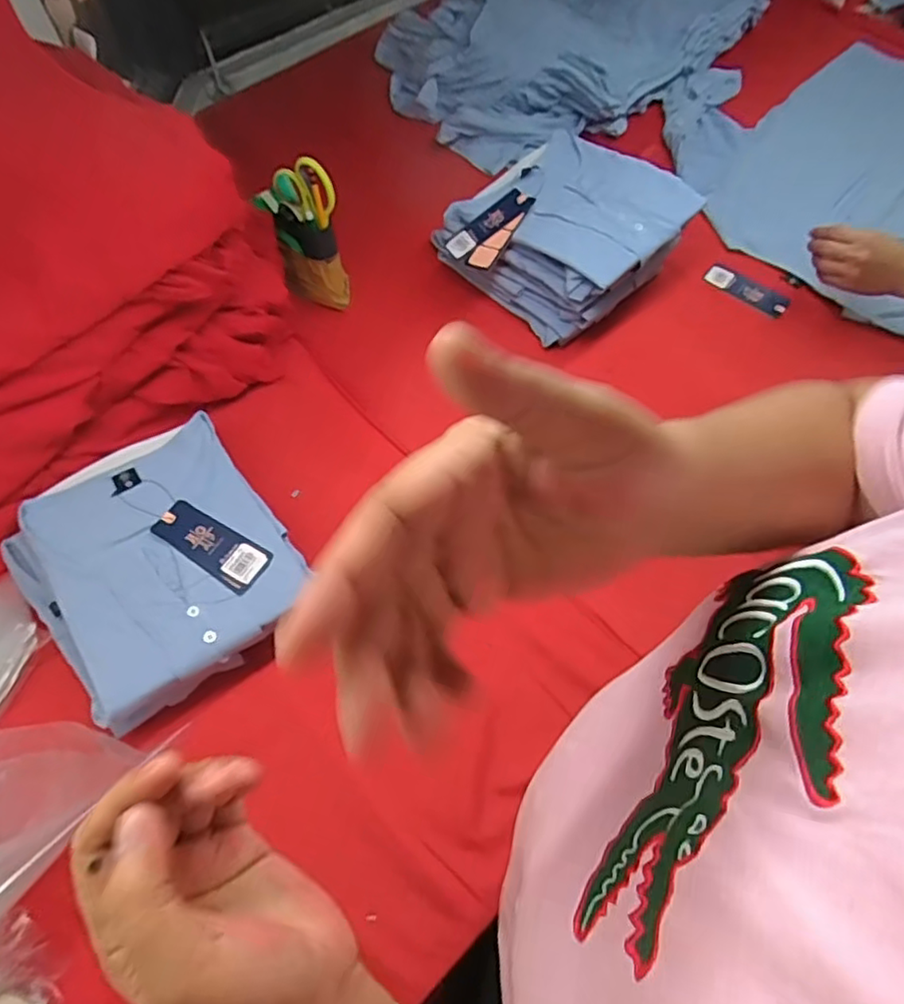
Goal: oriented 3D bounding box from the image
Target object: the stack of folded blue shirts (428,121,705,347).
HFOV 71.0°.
[{"bbox_3d":[0.150,-0.375,0.879,0.292,0.124,0.254,37,67,21],"label":"stack of folded blue shirts"}]

